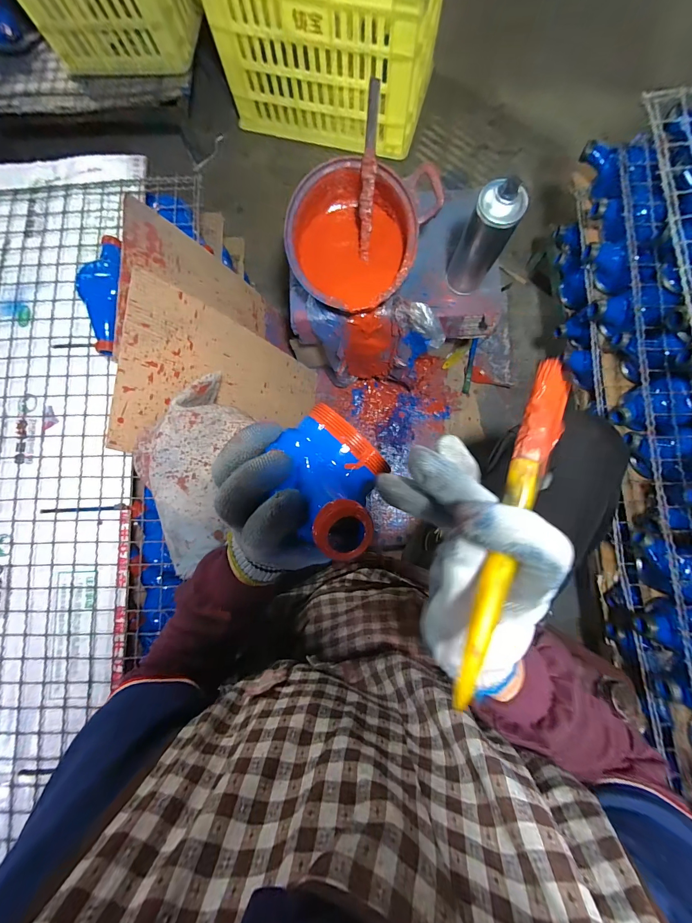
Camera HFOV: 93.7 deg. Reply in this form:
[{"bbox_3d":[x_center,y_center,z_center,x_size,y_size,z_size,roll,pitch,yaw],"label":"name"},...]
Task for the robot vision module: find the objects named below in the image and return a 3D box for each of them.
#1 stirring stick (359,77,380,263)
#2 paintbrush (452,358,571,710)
[{"bbox_3d":[0.033,-0.414,0.480,0.021,0.198,0.015,5,37,4],"label":"stirring stick"},{"bbox_3d":[0.085,0.026,0.159,0.023,0.013,0.174,22,75,6],"label":"paintbrush"}]

